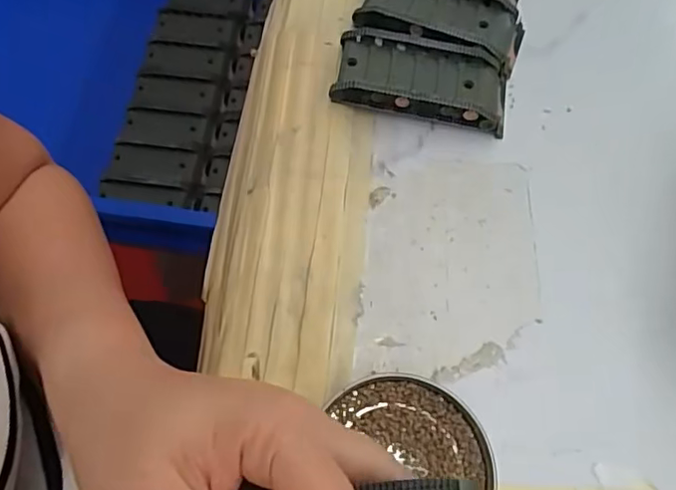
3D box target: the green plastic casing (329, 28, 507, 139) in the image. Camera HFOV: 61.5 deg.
[{"bbox_3d":[0.048,-0.093,0.319,0.095,0.024,0.045,10,66,2],"label":"green plastic casing"}]

